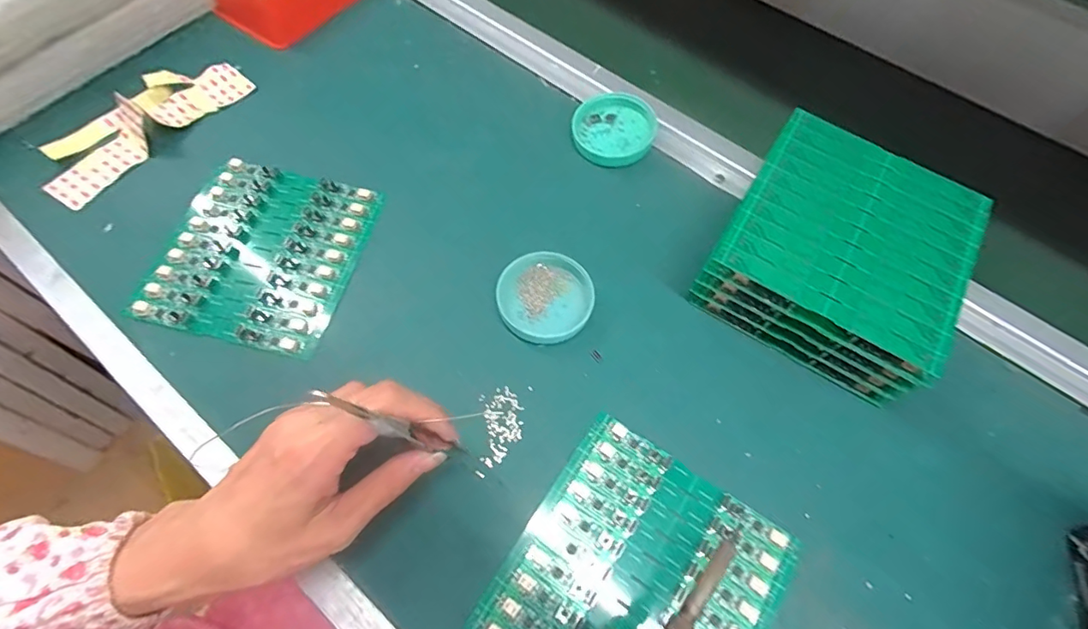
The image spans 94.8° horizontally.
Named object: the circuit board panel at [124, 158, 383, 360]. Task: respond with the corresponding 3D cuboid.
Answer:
[{"bbox_3d":[-0.199,-0.046,0.356,0.129,0.007,0.136,12,66,5],"label":"circuit board panel"}]

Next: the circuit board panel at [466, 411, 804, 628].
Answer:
[{"bbox_3d":[0.054,0.146,0.272,0.133,0.005,0.135,32,69,13],"label":"circuit board panel"}]

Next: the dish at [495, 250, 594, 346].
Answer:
[{"bbox_3d":[0.000,-0.012,0.341,0.061,0.017,0.062,0,65,-1],"label":"dish"}]

